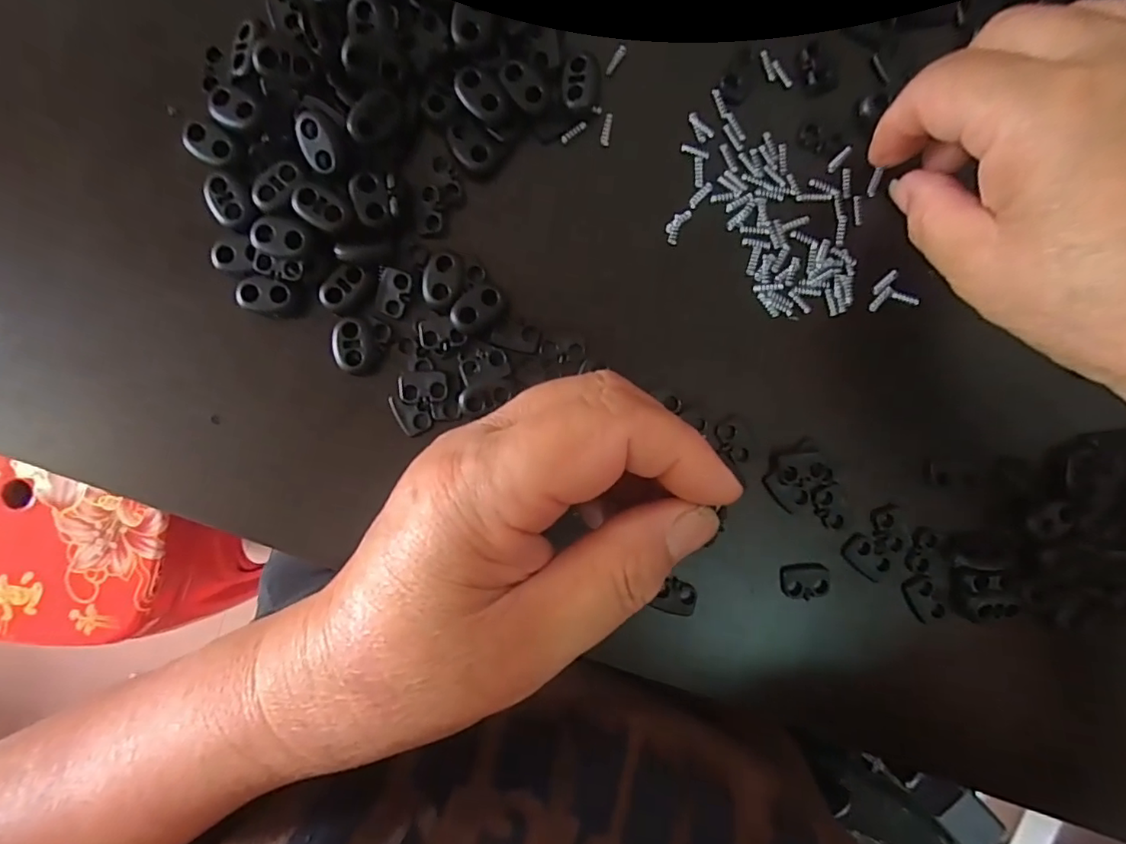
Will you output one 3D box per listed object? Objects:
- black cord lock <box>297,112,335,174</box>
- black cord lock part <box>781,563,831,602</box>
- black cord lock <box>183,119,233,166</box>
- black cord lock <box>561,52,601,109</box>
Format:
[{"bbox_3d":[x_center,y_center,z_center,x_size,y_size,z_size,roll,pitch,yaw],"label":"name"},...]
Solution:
[{"bbox_3d":[-0.085,-0.098,0.194,0.013,0.005,0.019,-18,120,2],"label":"black cord lock"},{"bbox_3d":[0.097,0.063,0.221,0.019,0.005,0.013,0,92,-2],"label":"black cord lock part"},{"bbox_3d":[-0.128,-0.100,0.197,0.018,0.004,0.012,35,90,-2],"label":"black cord lock"},{"bbox_3d":[0.007,-0.125,0.205,0.013,0.008,0.018,6,91,-2],"label":"black cord lock"}]

